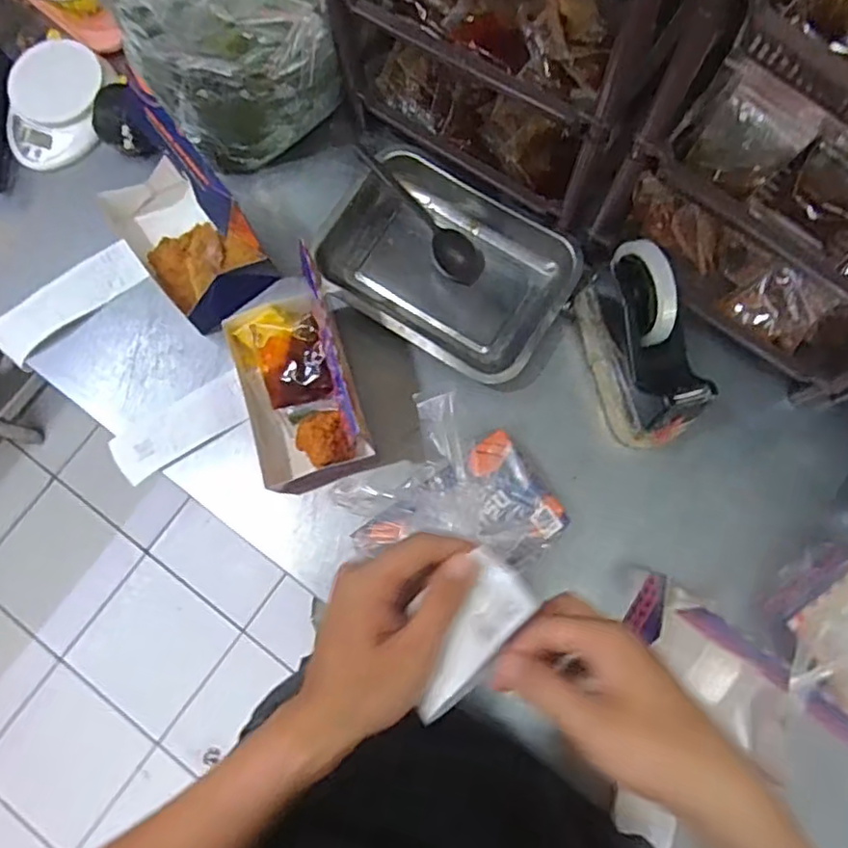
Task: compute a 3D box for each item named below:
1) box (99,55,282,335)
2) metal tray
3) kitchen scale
[{"bbox_3d":[-0.253,-0.207,0.621,0.107,0.153,0.185,-38,80,-6],"label":"box"},{"bbox_3d":[0.026,-0.168,0.677,0.258,0.048,0.188,28,81,7],"label":"metal tray"},{"bbox_3d":[-0.424,-0.367,0.721,0.115,0.042,0.145,13,79,4],"label":"kitchen scale"}]

